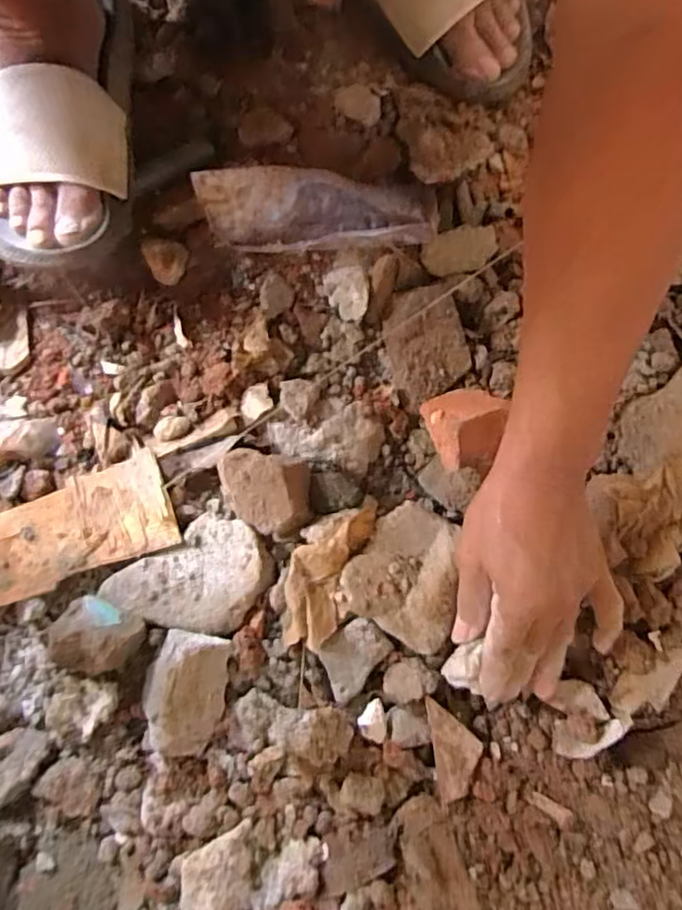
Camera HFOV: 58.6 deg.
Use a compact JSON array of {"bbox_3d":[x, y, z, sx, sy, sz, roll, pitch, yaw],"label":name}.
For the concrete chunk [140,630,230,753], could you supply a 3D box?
[{"bbox_3d":[-0.103,0.154,0.393,0.049,0.025,0.075,7,78,3],"label":"concrete chunk"}]

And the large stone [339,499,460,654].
[{"bbox_3d":[0.047,0.078,0.403,0.073,0.035,0.080,30,80,8],"label":"large stone"}]

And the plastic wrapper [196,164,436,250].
[{"bbox_3d":[-0.017,-0.181,0.447,0.171,0.030,0.048,0,77,2],"label":"plastic wrapper"}]

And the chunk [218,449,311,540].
[{"bbox_3d":[-0.053,0.026,0.418,0.066,0.025,0.050,15,78,5],"label":"chunk"}]

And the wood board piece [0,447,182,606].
[{"bbox_3d":[-0.188,0.052,0.423,0.139,0.009,0.068,-21,77,-3],"label":"wood board piece"}]

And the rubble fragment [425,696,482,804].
[{"bbox_3d":[0.073,0.185,0.386,0.030,0.013,0.057,-7,77,0],"label":"rubble fragment"}]

